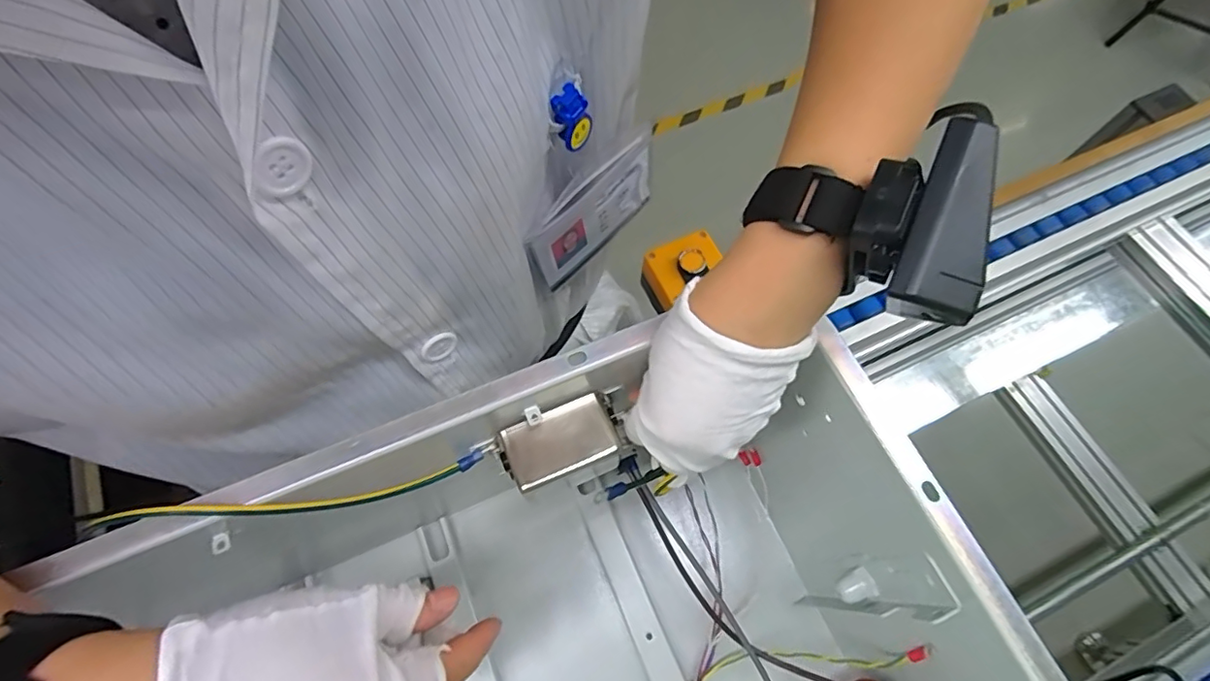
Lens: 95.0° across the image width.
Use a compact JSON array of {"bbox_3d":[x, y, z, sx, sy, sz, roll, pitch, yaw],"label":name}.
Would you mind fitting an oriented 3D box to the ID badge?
[{"bbox_3d":[-0.008,-0.072,0.327,0.094,0.075,0.005,-42,74,-17],"label":"ID badge"}]

